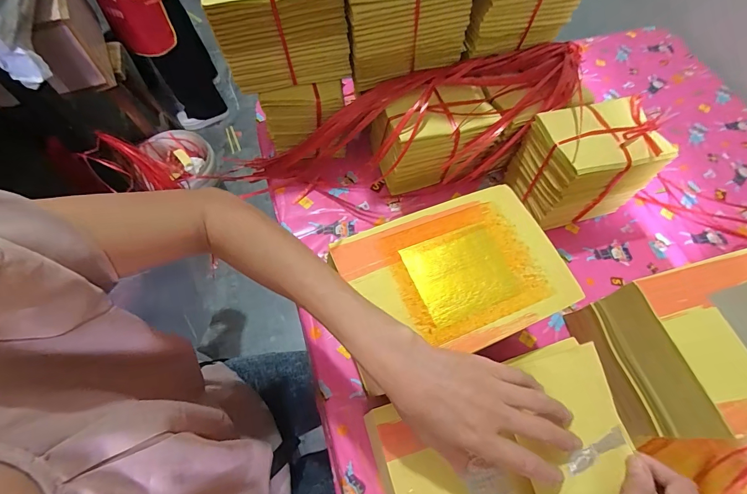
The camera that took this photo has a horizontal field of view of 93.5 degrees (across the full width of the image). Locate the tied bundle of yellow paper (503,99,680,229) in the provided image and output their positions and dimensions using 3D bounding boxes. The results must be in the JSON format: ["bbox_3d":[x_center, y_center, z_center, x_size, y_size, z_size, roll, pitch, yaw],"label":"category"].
[{"bbox_3d":[0.324,-0.127,0.549,0.154,0.140,0.123,-11,65,-9],"label":"tied bundle of yellow paper"}]

